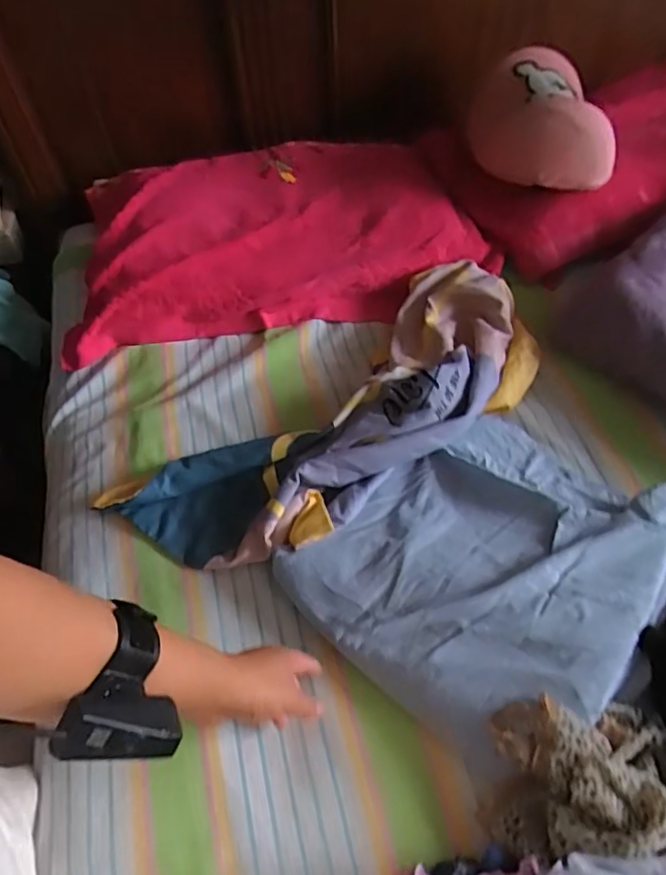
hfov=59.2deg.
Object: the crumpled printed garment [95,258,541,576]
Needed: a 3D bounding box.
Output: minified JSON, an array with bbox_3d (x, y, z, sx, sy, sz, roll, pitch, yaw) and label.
[{"bbox_3d":[0.026,-0.042,0.740,0.577,0.055,0.231,-34,54,-22],"label":"crumpled printed garment"}]

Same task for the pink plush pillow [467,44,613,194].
[{"bbox_3d":[0.317,-0.497,0.934,0.198,0.122,0.219,0,53,4],"label":"pink plush pillow"}]

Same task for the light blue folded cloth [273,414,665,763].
[{"bbox_3d":[0.172,0.128,0.627,0.362,0.056,0.311,-39,61,-23],"label":"light blue folded cloth"}]

